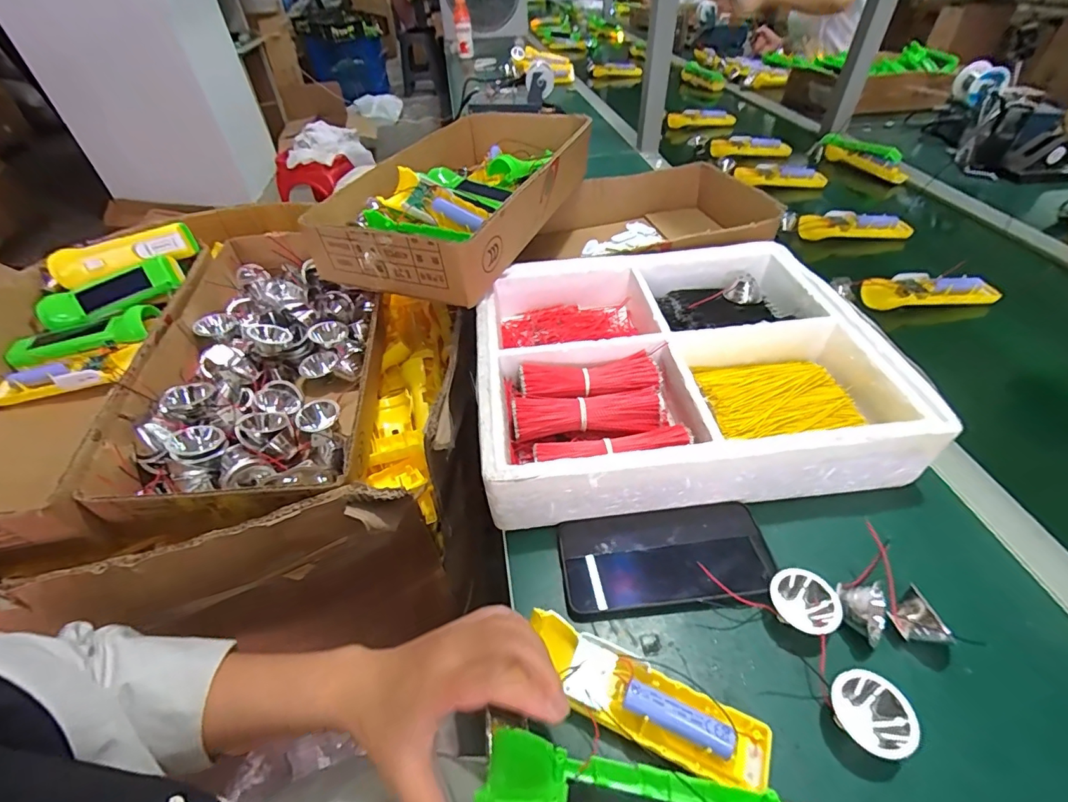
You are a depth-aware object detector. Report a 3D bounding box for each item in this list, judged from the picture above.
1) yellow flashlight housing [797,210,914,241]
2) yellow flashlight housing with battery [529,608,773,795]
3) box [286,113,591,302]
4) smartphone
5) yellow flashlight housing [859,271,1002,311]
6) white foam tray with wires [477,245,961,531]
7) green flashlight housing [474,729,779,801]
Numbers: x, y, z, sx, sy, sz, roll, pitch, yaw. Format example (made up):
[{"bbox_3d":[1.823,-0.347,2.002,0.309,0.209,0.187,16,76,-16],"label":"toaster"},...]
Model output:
[{"bbox_3d":[0.507,-0.277,0.740,0.162,0.032,0.035,1,46,5],"label":"yellow flashlight housing"},{"bbox_3d":[0.068,0.195,0.303,0.159,0.039,0.044,19,49,20],"label":"yellow flashlight housing with battery"},{"bbox_3d":[-0.101,-0.290,0.632,0.259,0.079,0.410,14,48,16],"label":"box"},{"bbox_3d":[0.107,0.128,0.384,0.168,0.013,0.082,-5,45,-1],"label":"smartphone"},{"bbox_3d":[0.518,-0.145,0.612,0.161,0.027,0.045,-3,45,1],"label":"yellow flashlight housing"},{"bbox_3d":[0.140,-0.042,0.498,0.378,0.081,0.314,-5,45,-2],"label":"white foam tray with wires"},{"bbox_3d":[0.046,0.224,0.257,0.150,0.051,0.028,6,83,6],"label":"green flashlight housing"}]

